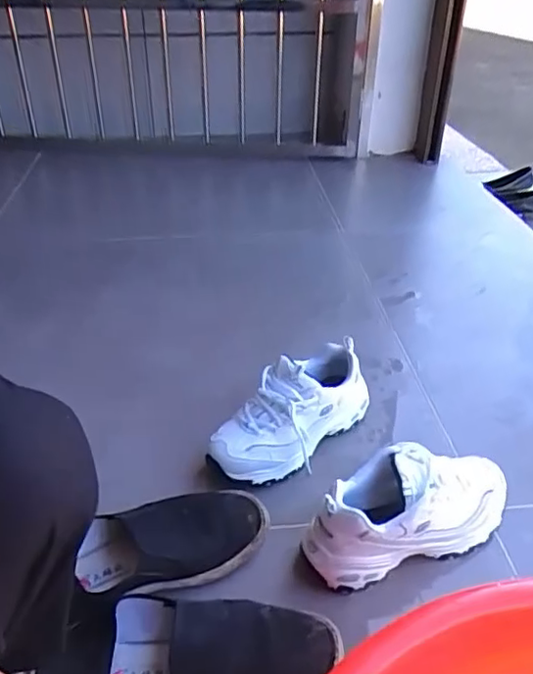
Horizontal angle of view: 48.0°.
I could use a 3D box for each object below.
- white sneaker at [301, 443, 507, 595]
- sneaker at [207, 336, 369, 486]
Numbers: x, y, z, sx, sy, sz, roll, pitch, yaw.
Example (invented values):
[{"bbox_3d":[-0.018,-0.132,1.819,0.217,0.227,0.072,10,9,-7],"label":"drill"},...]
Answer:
[{"bbox_3d":[0.157,0.191,0.658,0.239,0.110,0.087,-11,35,-16],"label":"white sneaker"},{"bbox_3d":[0.032,0.100,0.773,0.230,0.122,0.082,-27,42,-35],"label":"sneaker"}]

